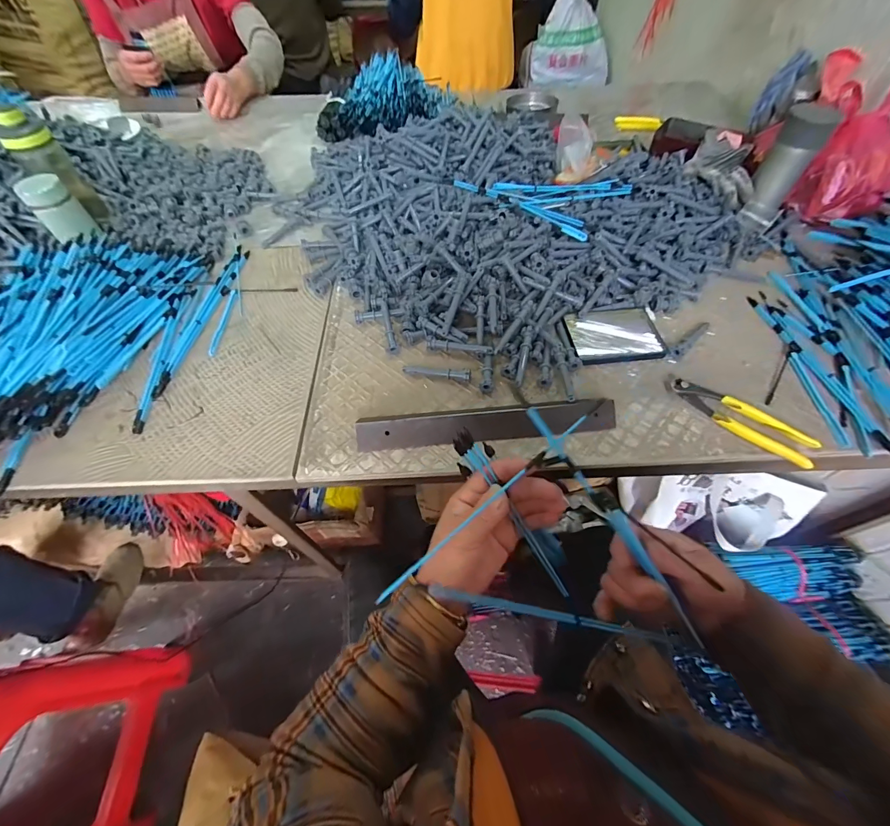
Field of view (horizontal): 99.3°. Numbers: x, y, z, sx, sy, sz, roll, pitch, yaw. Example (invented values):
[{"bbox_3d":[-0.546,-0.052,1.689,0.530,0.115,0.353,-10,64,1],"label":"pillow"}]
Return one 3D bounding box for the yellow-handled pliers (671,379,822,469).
[{"bbox_3d":[0.365,0.004,0.468,0.045,0.024,0.160,-36,63,-21],"label":"yellow-handled pliers"}]

